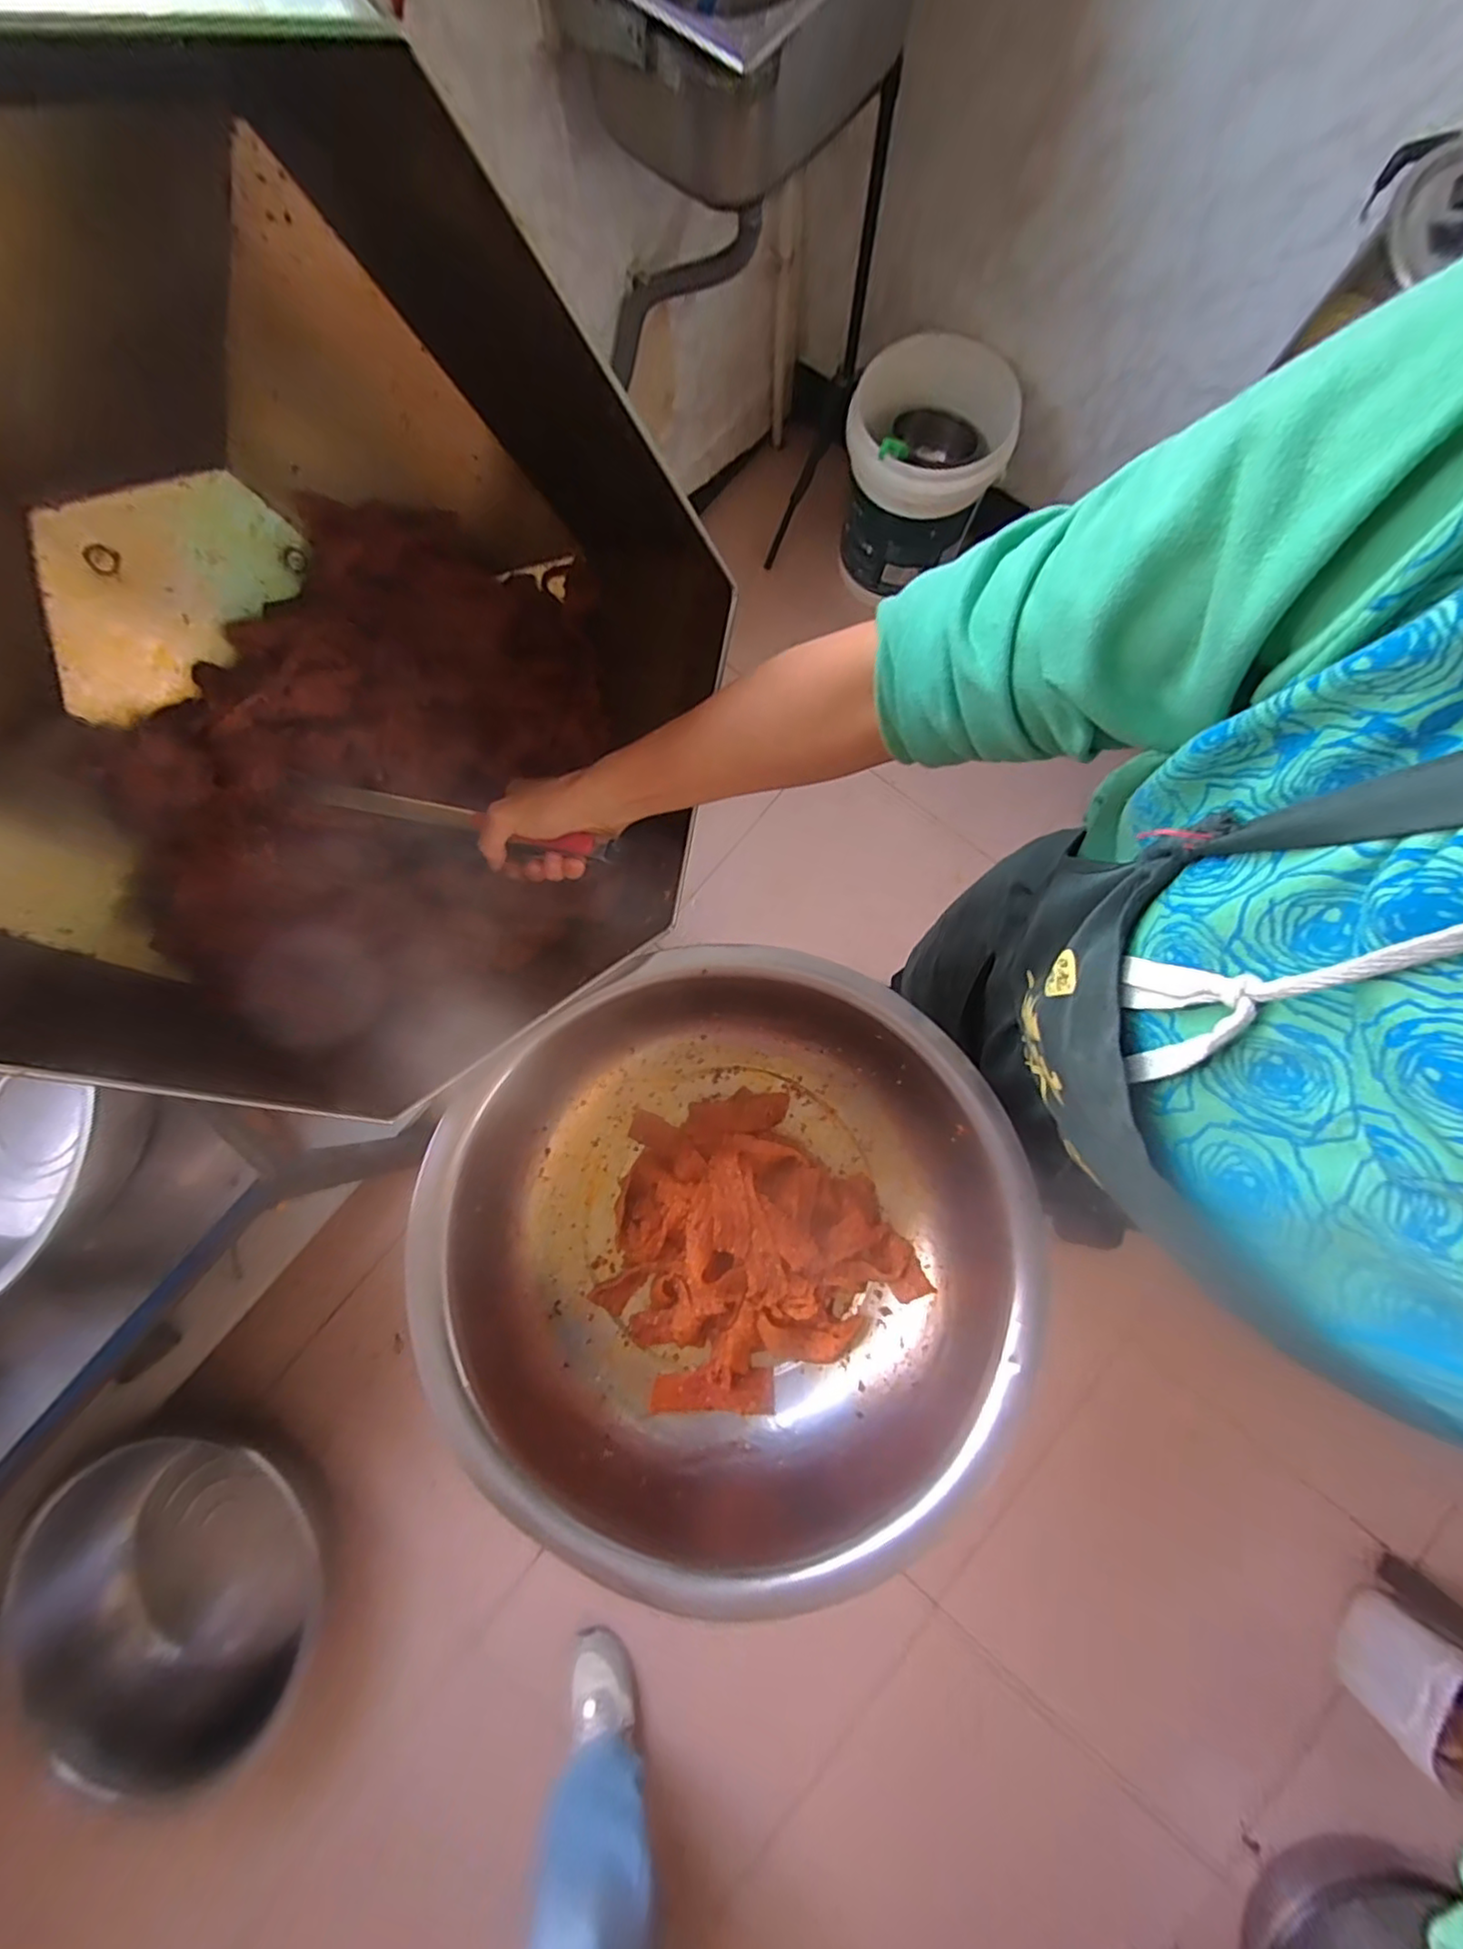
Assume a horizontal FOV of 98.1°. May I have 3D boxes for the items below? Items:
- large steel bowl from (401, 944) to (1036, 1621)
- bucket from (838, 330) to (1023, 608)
[{"bbox_3d":[-0.003,0.210,0.507,0.428,0.133,0.398,0,80,0],"label":"large steel bowl"},{"bbox_3d":[0.371,-0.979,1.278,0.291,0.377,0.266,0,80,0],"label":"bucket"}]

